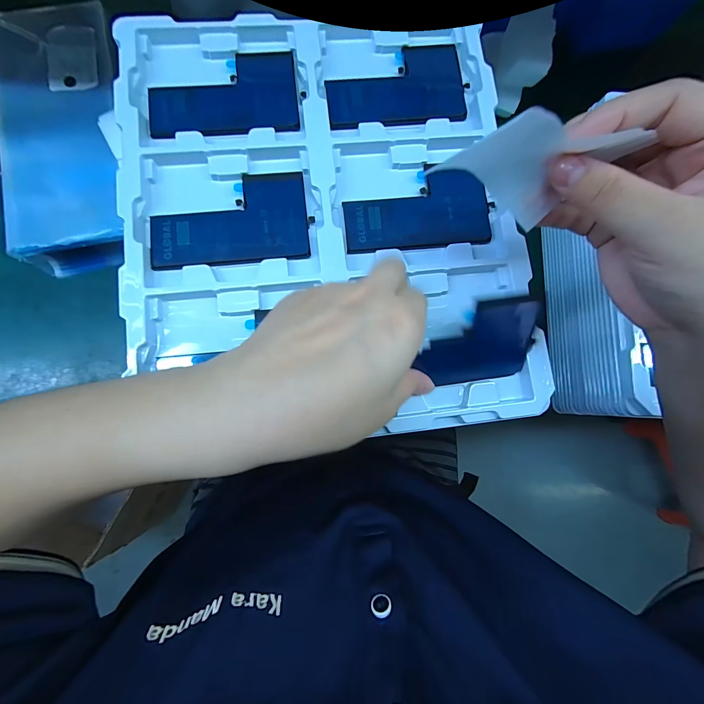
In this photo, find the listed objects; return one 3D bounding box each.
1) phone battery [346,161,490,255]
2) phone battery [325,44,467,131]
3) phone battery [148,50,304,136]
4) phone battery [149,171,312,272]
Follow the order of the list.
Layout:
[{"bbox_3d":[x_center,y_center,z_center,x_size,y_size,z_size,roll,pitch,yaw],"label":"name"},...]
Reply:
[{"bbox_3d":[0.048,-0.106,0.233,0.107,0.005,0.060,-7,84,-5],"label":"phone battery"},{"bbox_3d":[0.034,-0.208,0.244,0.107,0.004,0.067,-6,84,-5],"label":"phone battery"},{"bbox_3d":[-0.096,-0.194,0.234,0.106,0.004,0.069,-5,84,-5],"label":"phone battery"},{"bbox_3d":[-0.086,-0.094,0.223,0.109,0.004,0.066,-8,84,-6],"label":"phone battery"}]

